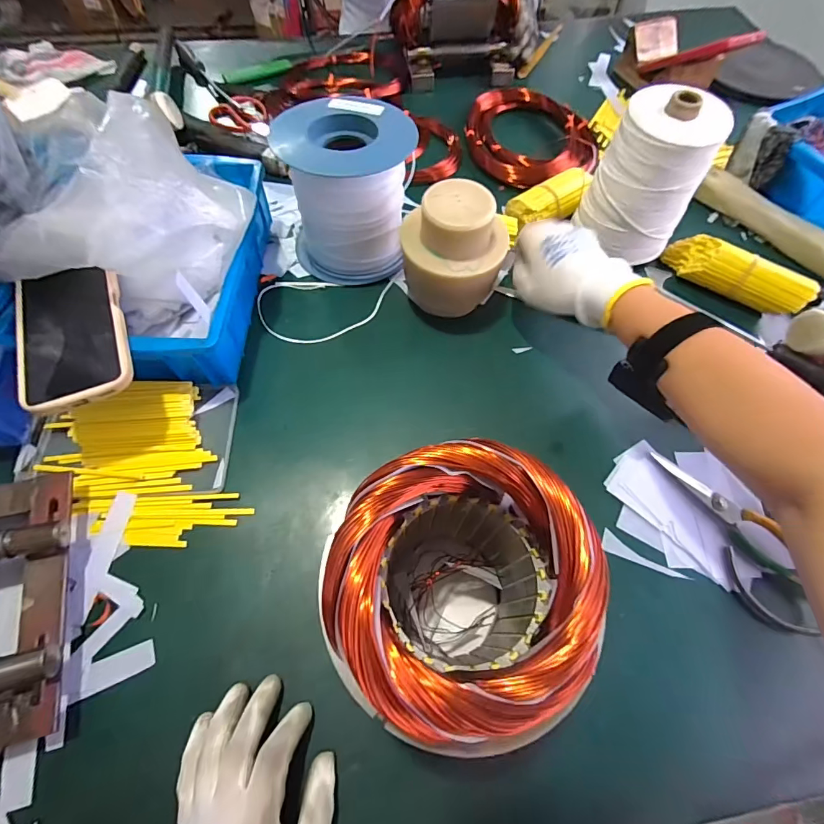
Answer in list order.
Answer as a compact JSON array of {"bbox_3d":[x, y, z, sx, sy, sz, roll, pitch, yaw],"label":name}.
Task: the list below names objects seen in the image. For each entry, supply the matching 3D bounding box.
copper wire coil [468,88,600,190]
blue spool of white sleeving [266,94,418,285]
[{"bbox_3d":[0.175,-0.413,0.647,0.186,0.046,0.161,5,64,1],"label":"copper wire coil"},{"bbox_3d":[-0.072,-0.248,0.497,0.146,0.139,0.140,-6,64,-4],"label":"blue spool of white sleeving"}]

